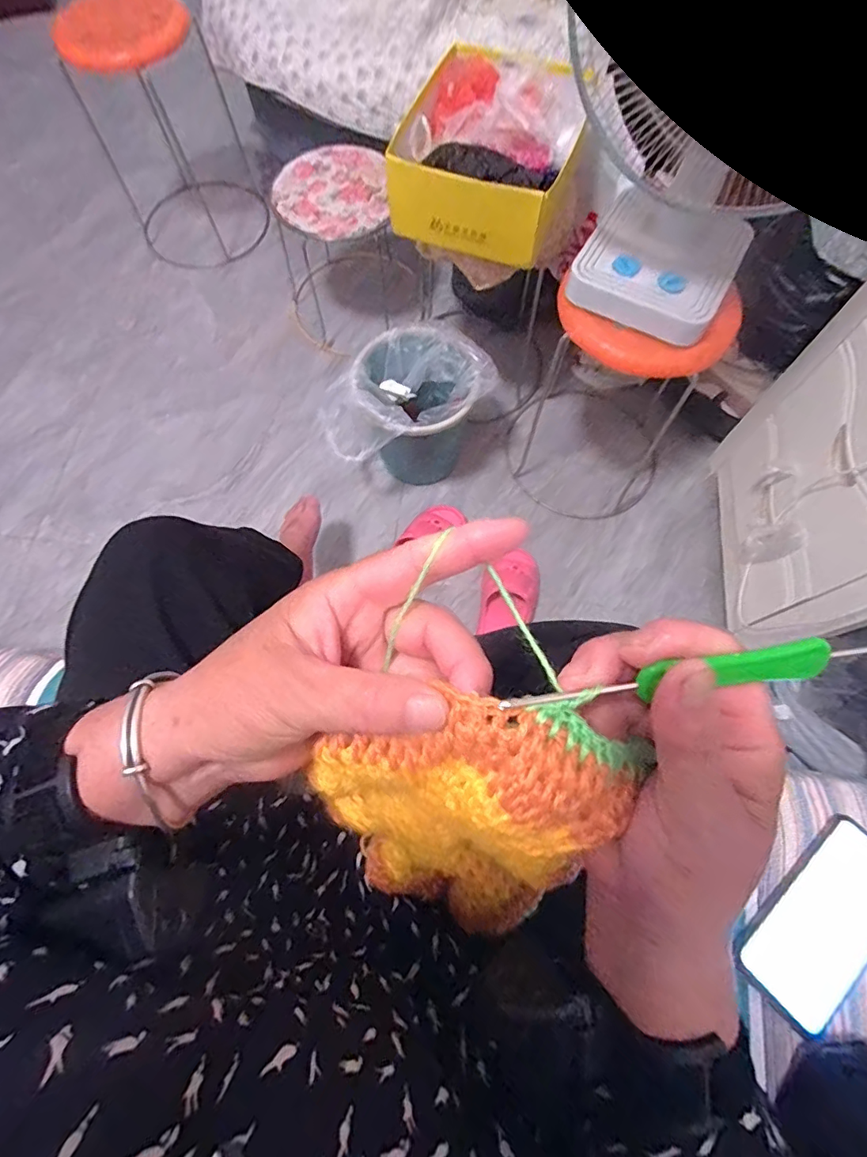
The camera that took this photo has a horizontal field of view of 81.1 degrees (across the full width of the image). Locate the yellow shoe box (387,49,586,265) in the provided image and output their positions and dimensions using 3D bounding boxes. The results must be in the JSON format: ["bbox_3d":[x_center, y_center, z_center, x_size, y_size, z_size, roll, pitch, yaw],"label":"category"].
[{"bbox_3d":[0.097,-0.733,0.857,0.255,0.105,0.376,18,72,7],"label":"yellow shoe box"}]

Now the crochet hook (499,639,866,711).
[{"bbox_3d":[0.095,0.030,0.165,0.146,0.004,0.015,-5,114,-5],"label":"crochet hook"}]

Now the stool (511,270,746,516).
[{"bbox_3d":[0.347,-0.371,1.023,0.343,0.446,0.337,0,70,0],"label":"stool"}]

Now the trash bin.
[{"bbox_3d":[-0.045,-0.333,1.071,0.243,0.274,0.266,36,75,12],"label":"trash bin"}]

